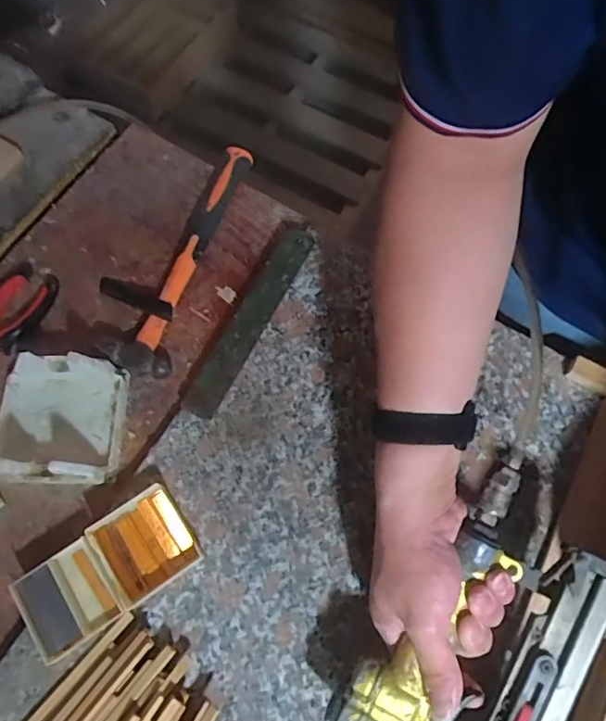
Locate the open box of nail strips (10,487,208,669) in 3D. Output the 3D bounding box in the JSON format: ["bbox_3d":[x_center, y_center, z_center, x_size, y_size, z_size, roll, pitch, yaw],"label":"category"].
[{"bbox_3d":[-0.160,0.172,0.425,0.138,0.013,0.073,-34,74,-13],"label":"open box of nail strips"}]

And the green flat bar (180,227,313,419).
[{"bbox_3d":[-0.054,-0.046,0.512,0.040,0.011,0.217,27,71,8],"label":"green flat bar"}]

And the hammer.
[{"bbox_3d":[-0.134,-0.116,0.538,0.088,0.031,0.273,17,70,5],"label":"hammer"}]

